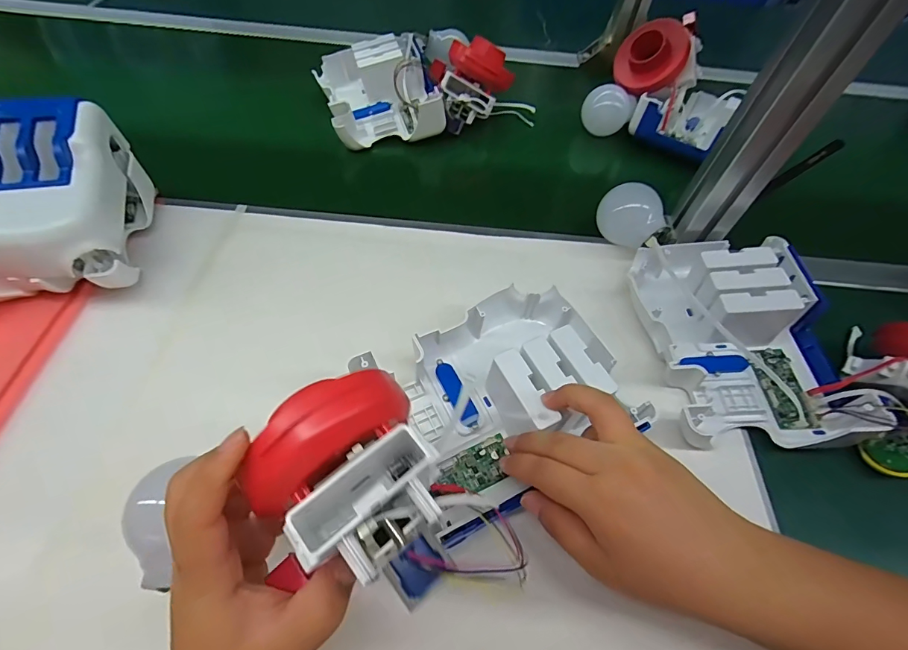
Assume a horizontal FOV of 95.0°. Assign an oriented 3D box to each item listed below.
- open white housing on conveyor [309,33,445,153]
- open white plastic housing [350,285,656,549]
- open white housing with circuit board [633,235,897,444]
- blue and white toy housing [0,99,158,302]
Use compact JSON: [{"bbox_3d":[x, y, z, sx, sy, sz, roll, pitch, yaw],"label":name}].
[{"bbox_3d":[-0.097,-0.314,0.545,0.136,0.059,0.177,-11,57,-11],"label":"open white housing on conveyor"},{"bbox_3d":[0.034,0.048,0.305,0.170,0.063,0.143,-24,61,-19],"label":"open white plastic housing"},{"bbox_3d":[0.240,0.005,0.353,0.141,0.069,0.184,1,56,-3],"label":"open white housing with circuit board"},{"bbox_3d":[-0.365,-0.090,0.337,0.173,0.115,0.126,-10,57,-10],"label":"blue and white toy housing"}]

